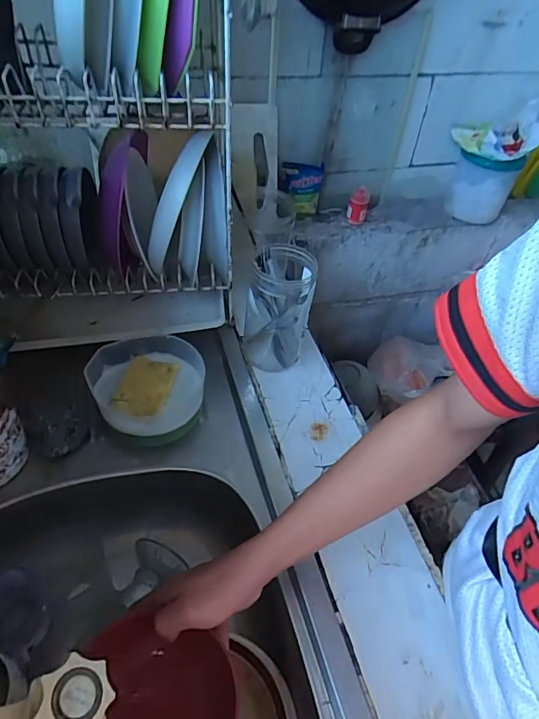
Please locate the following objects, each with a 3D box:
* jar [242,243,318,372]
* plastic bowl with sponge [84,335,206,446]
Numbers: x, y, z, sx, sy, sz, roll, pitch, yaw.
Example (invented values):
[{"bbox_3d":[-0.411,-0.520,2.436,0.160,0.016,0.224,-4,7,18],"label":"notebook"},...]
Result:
[{"bbox_3d":[0.011,-0.070,0.654,0.086,0.163,0.091,4,45,-4],"label":"jar"},{"bbox_3d":[-0.161,0.039,0.617,0.140,0.059,0.149,4,45,-4],"label":"plastic bowl with sponge"}]

